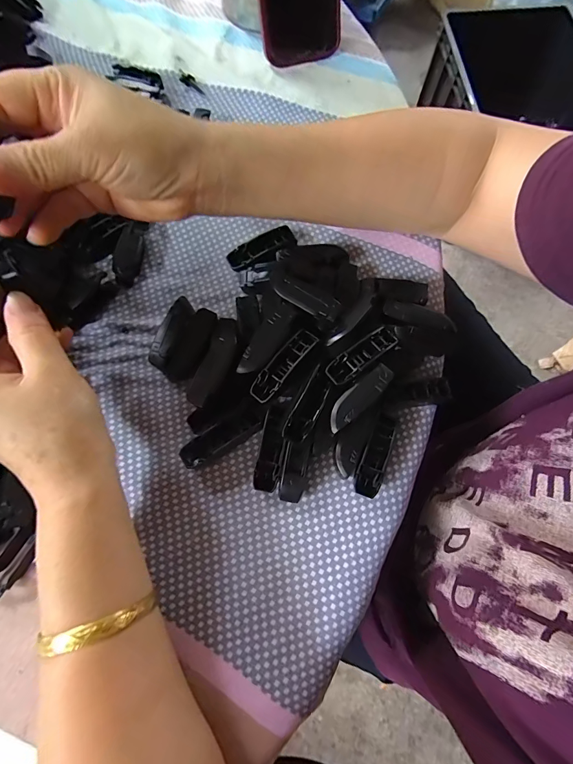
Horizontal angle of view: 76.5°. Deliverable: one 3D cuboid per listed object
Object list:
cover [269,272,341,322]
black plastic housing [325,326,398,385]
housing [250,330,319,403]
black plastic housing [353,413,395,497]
[{"bbox_3d":[0.012,-0.059,0.249,0.051,0.004,0.017,30,75,7],"label":"cover"},{"bbox_3d":[0.049,-0.018,0.238,0.056,0.008,0.016,-37,77,-11],"label":"black plastic housing"},{"bbox_3d":[-0.002,-0.011,0.238,0.016,0.015,0.054,39,76,10],"label":"housing"},{"bbox_3d":[0.059,0.047,0.243,0.017,0.016,0.058,21,74,5],"label":"black plastic housing"}]

